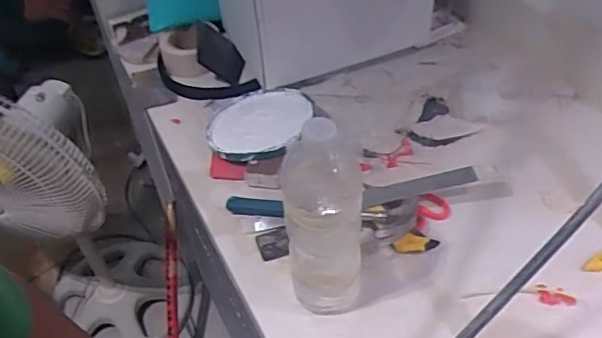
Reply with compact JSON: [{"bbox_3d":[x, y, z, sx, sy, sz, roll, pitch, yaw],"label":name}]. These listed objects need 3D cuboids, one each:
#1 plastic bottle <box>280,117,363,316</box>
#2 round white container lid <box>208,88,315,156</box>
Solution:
[{"bbox_3d":[0.024,0.062,0.584,0.076,0.261,0.067,-4,45,1],"label":"plastic bottle"},{"bbox_3d":[-0.069,-0.075,0.885,0.165,0.014,0.166,-6,36,14],"label":"round white container lid"}]

